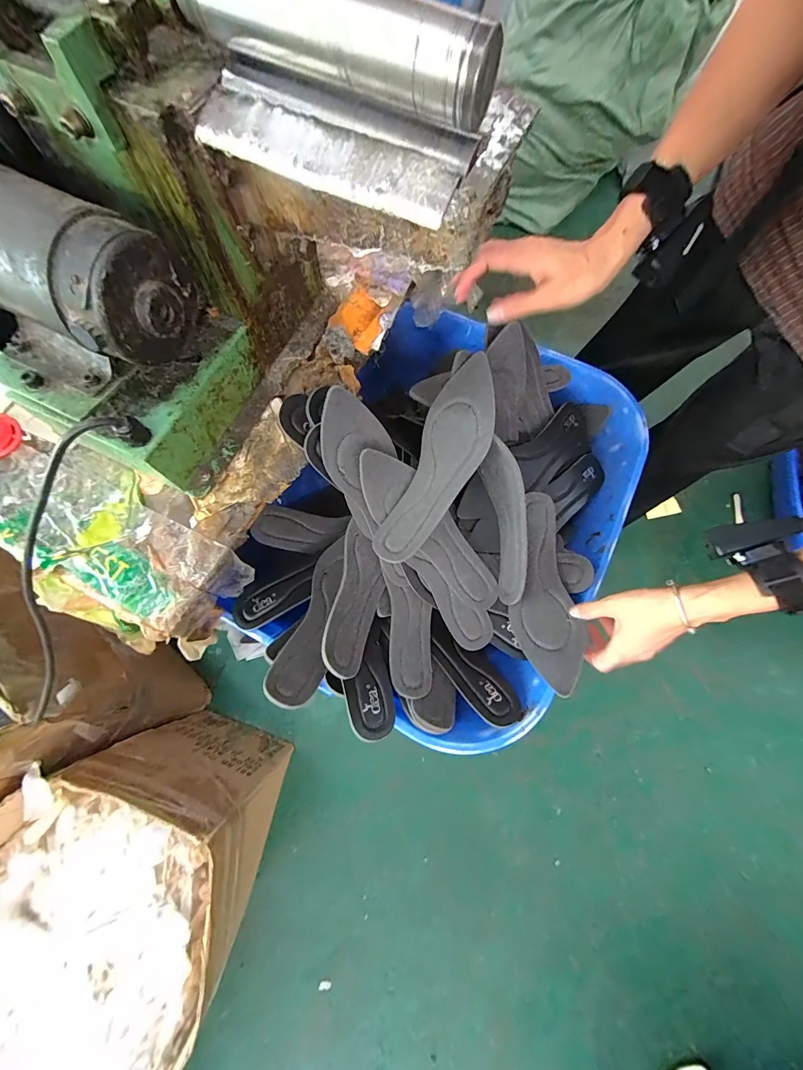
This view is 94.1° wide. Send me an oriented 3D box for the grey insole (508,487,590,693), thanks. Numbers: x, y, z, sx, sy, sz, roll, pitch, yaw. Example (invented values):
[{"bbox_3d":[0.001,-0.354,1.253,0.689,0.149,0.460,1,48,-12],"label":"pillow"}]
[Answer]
[{"bbox_3d":[0.180,0.067,0.480,0.078,0.037,0.241,-3,71,-2],"label":"grey insole"}]

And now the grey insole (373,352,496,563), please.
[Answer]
[{"bbox_3d":[0.045,-0.081,0.429,0.075,0.028,0.243,26,90,8],"label":"grey insole"}]

